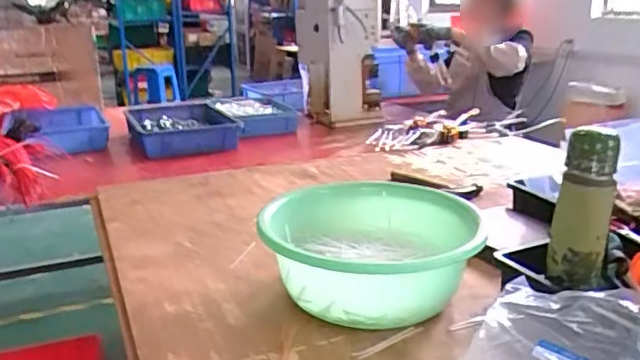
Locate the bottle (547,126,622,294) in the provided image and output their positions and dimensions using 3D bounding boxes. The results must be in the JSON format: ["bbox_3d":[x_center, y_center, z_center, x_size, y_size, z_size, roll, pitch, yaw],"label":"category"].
[{"bbox_3d":[0.345,0.029,0.772,0.067,0.189,0.071,5,18,23],"label":"bottle"}]

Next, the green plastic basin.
[{"bbox_3d":[0.070,0.107,0.845,0.285,0.130,0.300,0,16,0],"label":"green plastic basin"}]

